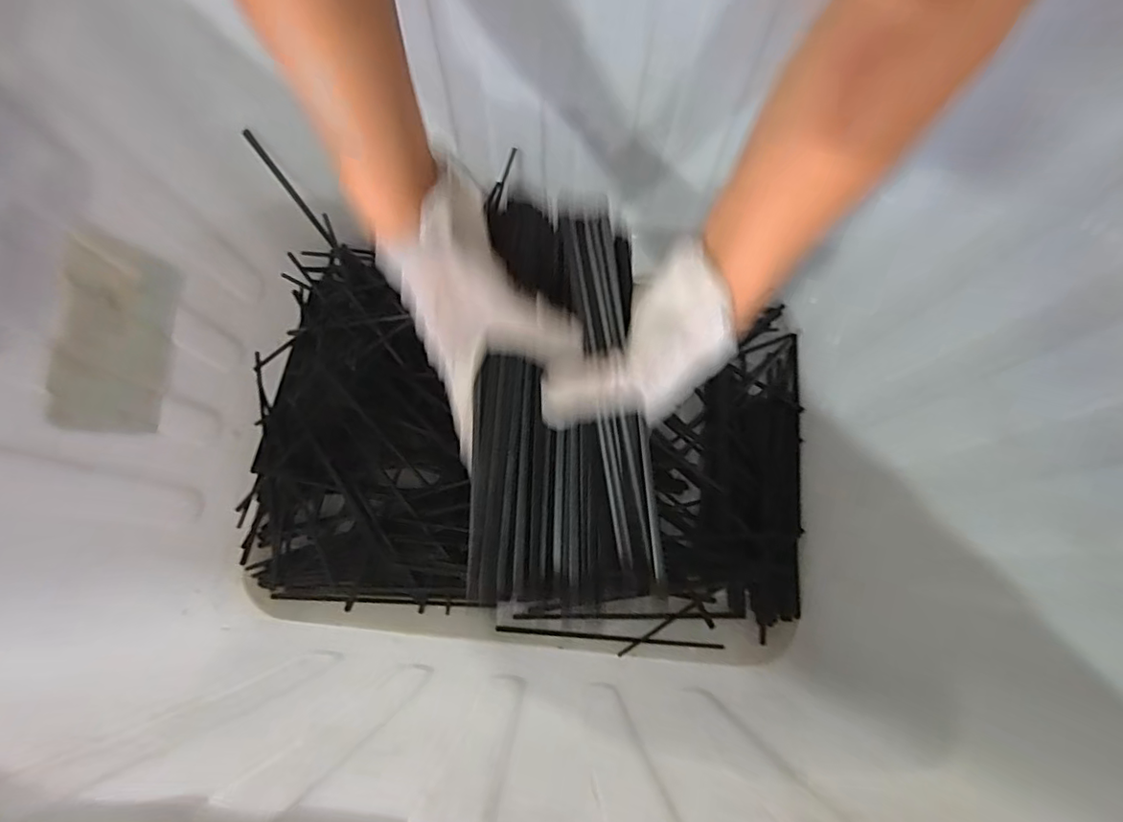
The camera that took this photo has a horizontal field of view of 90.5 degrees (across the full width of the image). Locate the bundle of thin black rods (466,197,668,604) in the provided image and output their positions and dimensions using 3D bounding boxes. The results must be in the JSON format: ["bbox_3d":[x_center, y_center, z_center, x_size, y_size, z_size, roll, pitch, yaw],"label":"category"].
[{"bbox_3d":[0.002,-0.001,0.340,0.110,0.029,0.237,1,90,0],"label":"bundle of thin black rods"}]

